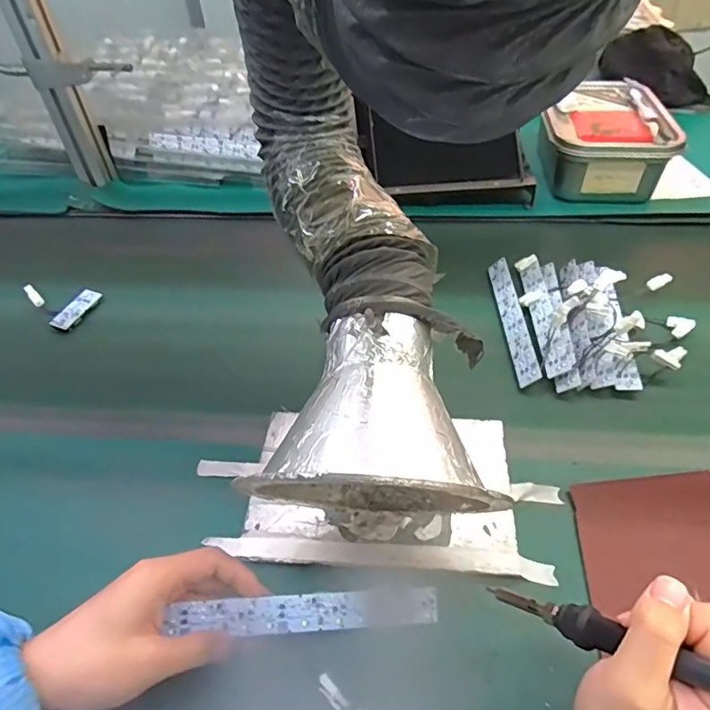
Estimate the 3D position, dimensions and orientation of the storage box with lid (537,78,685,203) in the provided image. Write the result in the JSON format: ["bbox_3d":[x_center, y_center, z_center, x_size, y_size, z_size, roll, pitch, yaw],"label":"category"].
[{"bbox_3d":[0.361,-0.325,0.778,0.165,0.096,0.239,7,49,10],"label":"storage box with lid"}]

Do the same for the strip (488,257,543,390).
[{"bbox_3d":[0.176,-0.042,0.581,0.025,0.008,0.185,-19,44,20],"label":"strip"}]

